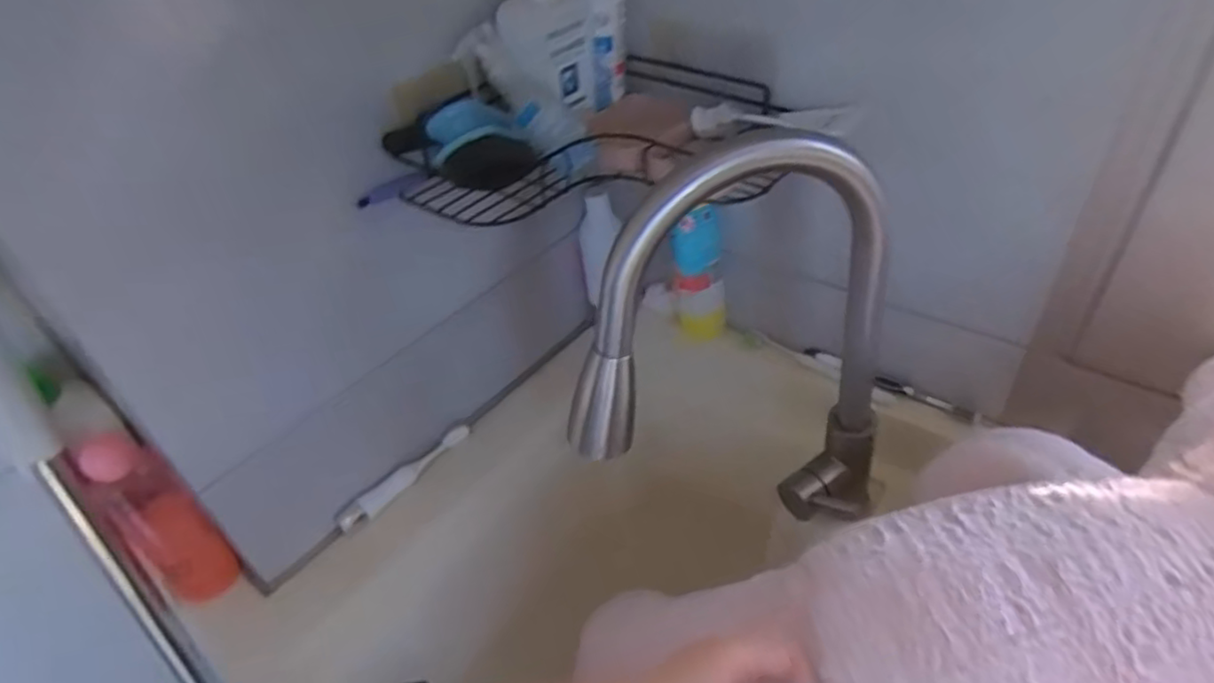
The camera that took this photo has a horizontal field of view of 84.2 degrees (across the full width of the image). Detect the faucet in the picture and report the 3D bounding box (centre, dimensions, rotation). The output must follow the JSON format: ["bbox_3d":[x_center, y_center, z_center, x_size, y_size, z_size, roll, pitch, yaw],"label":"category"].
[{"bbox_3d":[0.104,0.028,0.514,0.261,0.366,0.060,-14,40,-8],"label":"faucet"}]

